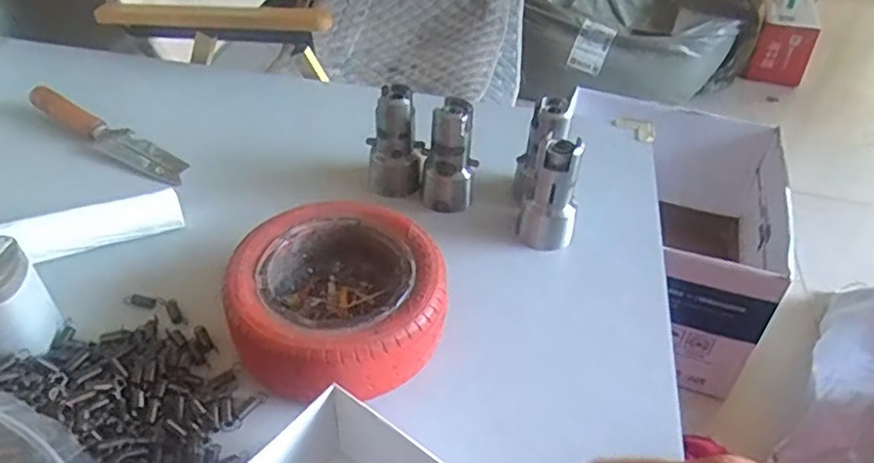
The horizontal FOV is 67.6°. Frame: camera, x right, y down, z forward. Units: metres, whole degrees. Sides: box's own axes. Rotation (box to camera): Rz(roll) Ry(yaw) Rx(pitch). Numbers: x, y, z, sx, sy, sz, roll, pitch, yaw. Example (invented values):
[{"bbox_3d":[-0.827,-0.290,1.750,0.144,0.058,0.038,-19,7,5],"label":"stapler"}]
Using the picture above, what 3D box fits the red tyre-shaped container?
[{"bbox_3d":[-0.070,0.050,0.468,0.143,0.060,0.144,3,43,-2],"label":"red tyre-shaped container"}]

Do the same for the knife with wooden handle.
[{"bbox_3d":[-0.322,-0.097,0.640,0.192,0.029,0.040,26,47,21],"label":"knife with wooden handle"}]

